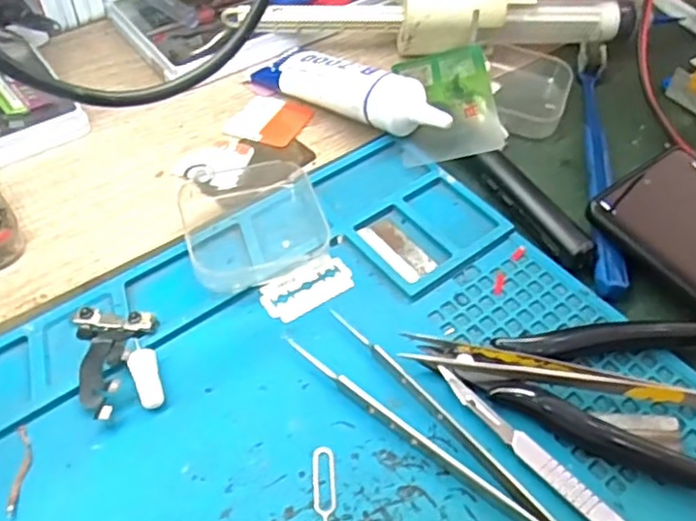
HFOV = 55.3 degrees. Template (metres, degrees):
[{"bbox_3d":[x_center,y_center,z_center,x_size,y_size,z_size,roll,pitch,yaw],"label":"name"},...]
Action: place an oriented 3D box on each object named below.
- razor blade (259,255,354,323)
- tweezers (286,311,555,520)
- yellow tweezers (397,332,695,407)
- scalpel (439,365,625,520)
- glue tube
[{"bbox_3d":[-0.018,0.012,0.298,0.042,0.004,0.021,-26,57,-22],"label":"razor blade"},{"bbox_3d":[0.042,0.070,0.250,0.152,0.009,0.023,37,58,24],"label":"tweezers"},{"bbox_3d":[0.089,0.046,0.270,0.130,0.010,0.010,9,51,4],"label":"yellow tweezers"},{"bbox_3d":[0.084,0.086,0.241,0.010,0.005,0.132,-34,60,-26],"label":"scalpel"},{"bbox_3d":[0.002,-0.093,0.368,0.126,0.024,0.032,29,82,30],"label":"glue tube"}]

